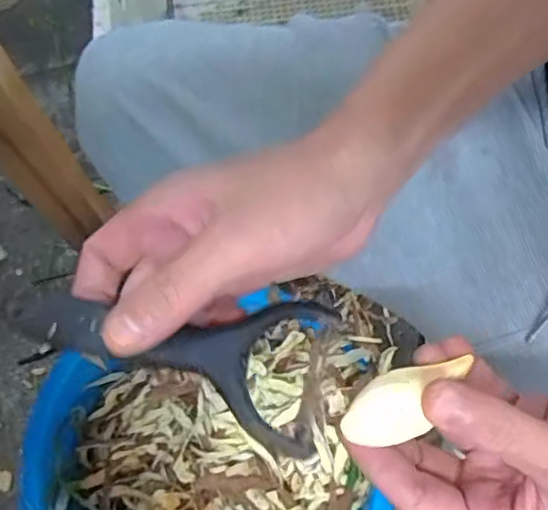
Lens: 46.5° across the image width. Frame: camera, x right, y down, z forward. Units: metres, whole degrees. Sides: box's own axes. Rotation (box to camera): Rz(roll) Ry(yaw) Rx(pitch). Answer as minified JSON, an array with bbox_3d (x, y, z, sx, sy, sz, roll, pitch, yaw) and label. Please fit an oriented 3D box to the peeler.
[{"bbox_3d":[-0.044,0.038,0.261,0.130,0.008,0.060,11,72,7],"label":"peeler"}]

